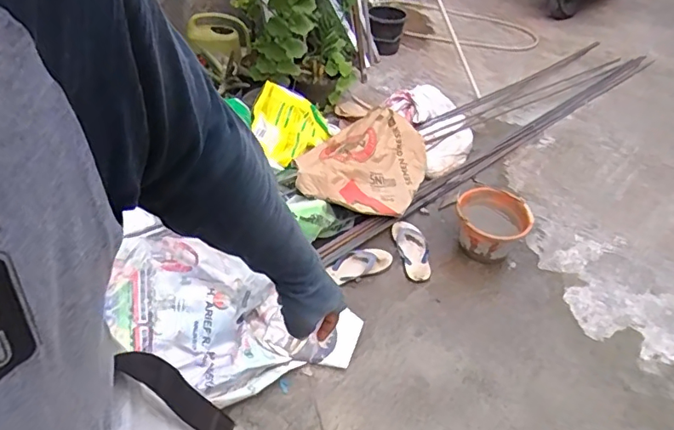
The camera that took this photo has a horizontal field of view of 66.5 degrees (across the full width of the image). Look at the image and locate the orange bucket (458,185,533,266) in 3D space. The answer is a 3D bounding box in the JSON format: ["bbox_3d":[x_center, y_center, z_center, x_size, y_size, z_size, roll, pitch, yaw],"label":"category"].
[{"bbox_3d":[0.496,0.041,1.662,0.226,0.151,0.247,4,43,-3],"label":"orange bucket"}]

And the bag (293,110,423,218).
[{"bbox_3d":[0.096,-0.190,1.839,0.447,0.158,0.561,9,43,3],"label":"bag"}]

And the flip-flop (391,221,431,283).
[{"bbox_3d":[0.252,0.118,1.705,0.107,0.050,0.241,-6,42,-7],"label":"flip-flop"}]

